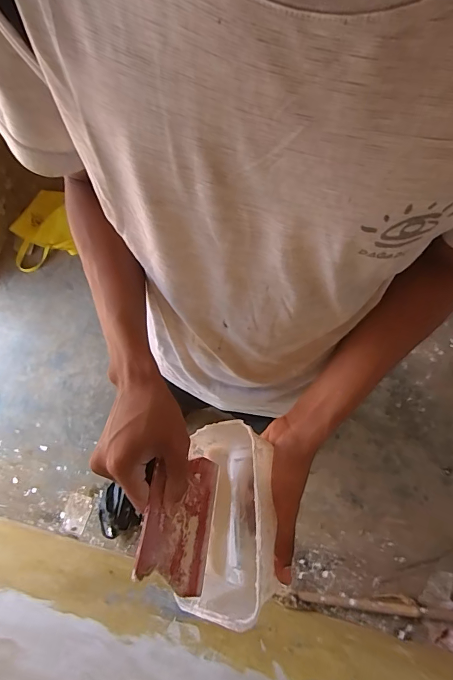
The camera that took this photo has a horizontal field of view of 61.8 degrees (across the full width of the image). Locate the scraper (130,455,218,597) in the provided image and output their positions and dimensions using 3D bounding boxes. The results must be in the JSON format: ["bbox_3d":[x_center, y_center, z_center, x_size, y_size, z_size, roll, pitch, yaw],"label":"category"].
[{"bbox_3d":[-0.042,0.166,0.352,0.004,0.101,0.116,-9,55,29],"label":"scraper"}]

